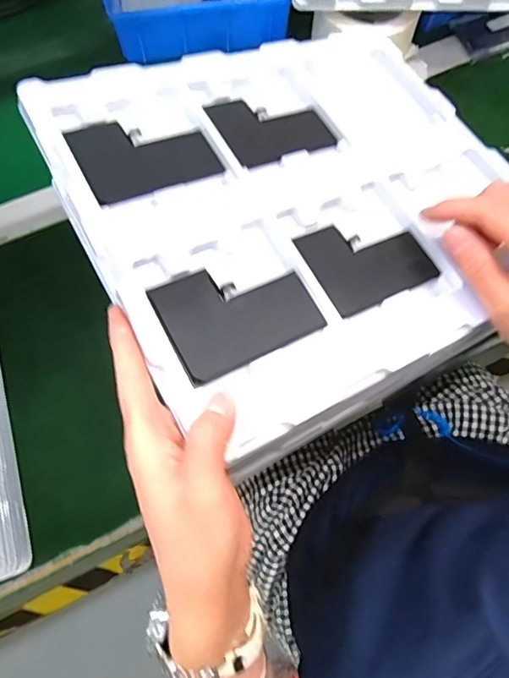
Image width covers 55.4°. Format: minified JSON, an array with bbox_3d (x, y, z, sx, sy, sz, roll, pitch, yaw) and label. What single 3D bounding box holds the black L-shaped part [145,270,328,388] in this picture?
[{"bbox_3d":[-0.010,-0.018,0.292,0.091,0.005,0.064,-24,74,-23],"label":"black L-shaped part"}]

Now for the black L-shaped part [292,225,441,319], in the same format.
[{"bbox_3d":[0.076,-0.056,0.325,0.092,0.010,0.065,-23,66,-25],"label":"black L-shaped part"}]

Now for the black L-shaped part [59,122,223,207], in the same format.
[{"bbox_3d":[-0.074,-0.127,0.331,0.090,0.006,0.062,-24,77,-24],"label":"black L-shaped part"}]

